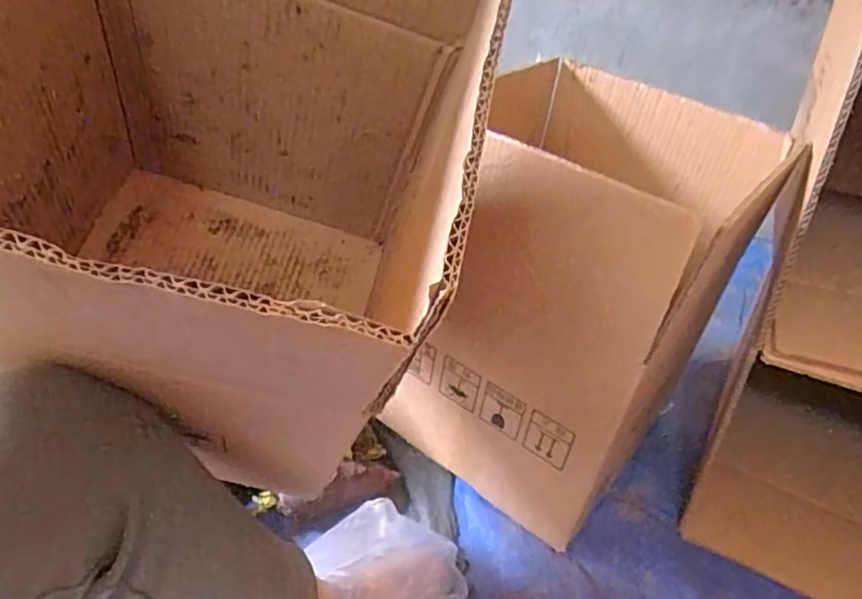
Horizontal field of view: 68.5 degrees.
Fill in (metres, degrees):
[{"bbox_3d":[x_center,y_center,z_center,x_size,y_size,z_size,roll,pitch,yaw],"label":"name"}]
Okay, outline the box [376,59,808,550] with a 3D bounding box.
[{"bbox_3d":[0.190,-0.001,0.824,0.328,0.471,0.382,26,41,27],"label":"box"}]

